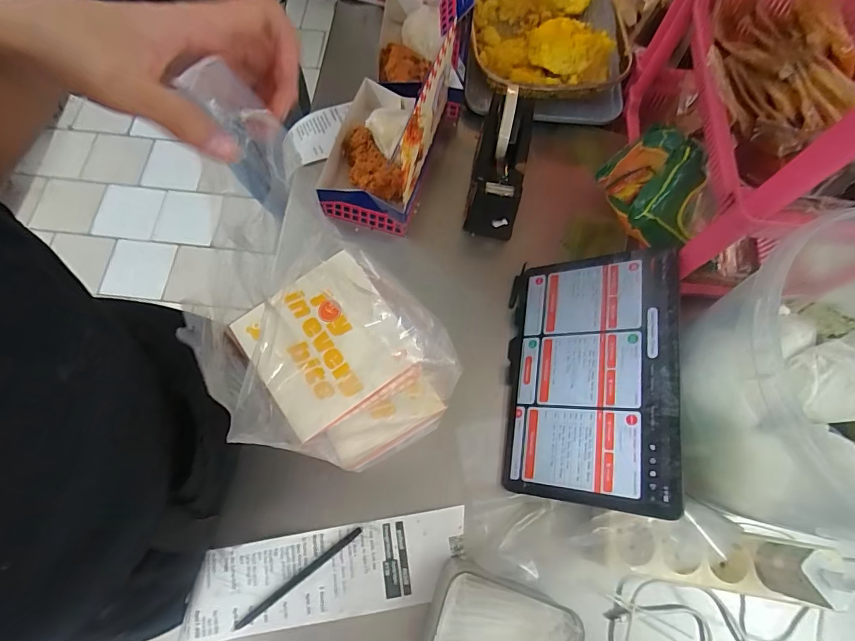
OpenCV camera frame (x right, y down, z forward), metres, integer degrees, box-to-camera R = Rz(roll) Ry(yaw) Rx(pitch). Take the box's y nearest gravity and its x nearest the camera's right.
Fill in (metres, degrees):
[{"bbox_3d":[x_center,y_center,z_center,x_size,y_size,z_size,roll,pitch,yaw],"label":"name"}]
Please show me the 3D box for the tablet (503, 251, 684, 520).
[{"bbox_3d":[0.158,0.052,0.442,0.166,0.008,0.243,-7,65,40],"label":"tablet"}]

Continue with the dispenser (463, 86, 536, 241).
[{"bbox_3d":[0.087,-0.195,0.532,0.059,0.093,0.162,10,71,1],"label":"dispenser"}]

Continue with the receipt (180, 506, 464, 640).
[{"bbox_3d":[-0.092,0.242,0.419,0.256,0.008,0.076,-7,75,-7],"label":"receipt"}]

